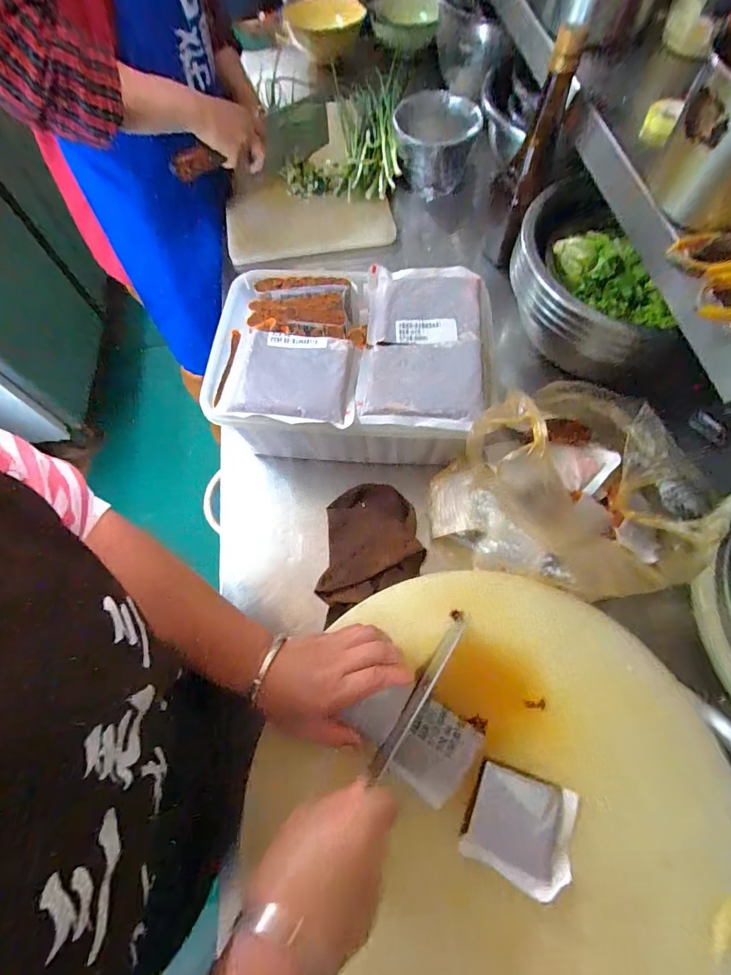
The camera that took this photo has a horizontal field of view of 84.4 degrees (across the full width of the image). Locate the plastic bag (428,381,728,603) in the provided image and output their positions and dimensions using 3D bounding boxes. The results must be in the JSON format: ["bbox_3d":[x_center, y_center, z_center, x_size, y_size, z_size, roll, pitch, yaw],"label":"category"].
[{"bbox_3d":[0.214,0.002,0.449,0.256,0.108,0.203,11,68,6],"label":"plastic bag"}]

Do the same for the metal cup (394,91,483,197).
[{"bbox_3d":[0.128,-0.640,0.756,0.146,0.091,0.146,-1,67,1],"label":"metal cup"}]

